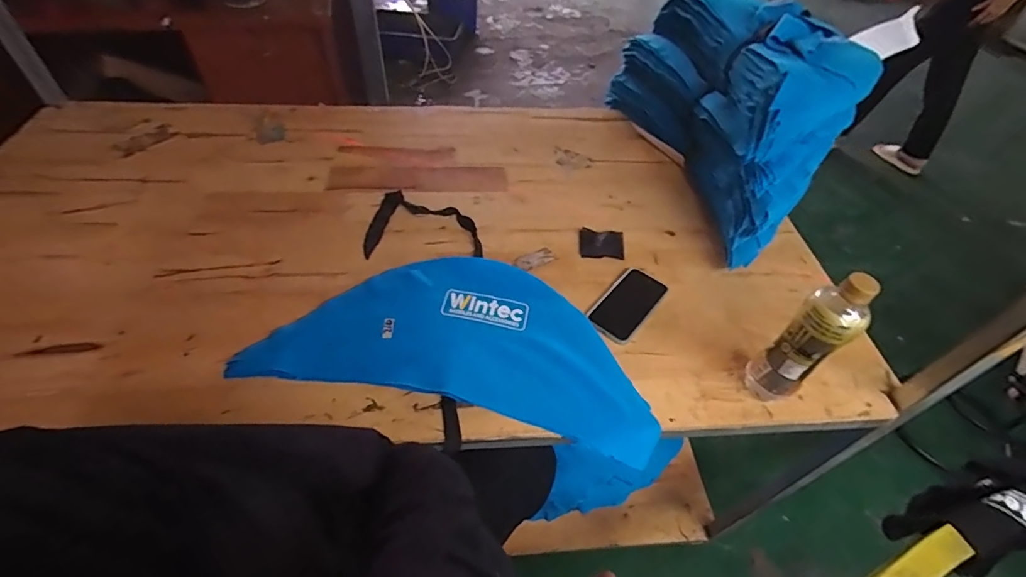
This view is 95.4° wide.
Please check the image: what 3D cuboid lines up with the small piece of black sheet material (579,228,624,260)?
[{"bbox_3d":[0.155,-0.078,0.811,0.078,0.013,0.056,1,49,-5],"label":"small piece of black sheet material"}]

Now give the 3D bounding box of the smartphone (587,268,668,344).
[{"bbox_3d":[0.180,0.021,0.725,0.073,0.006,0.147,34,54,22],"label":"smartphone"}]

